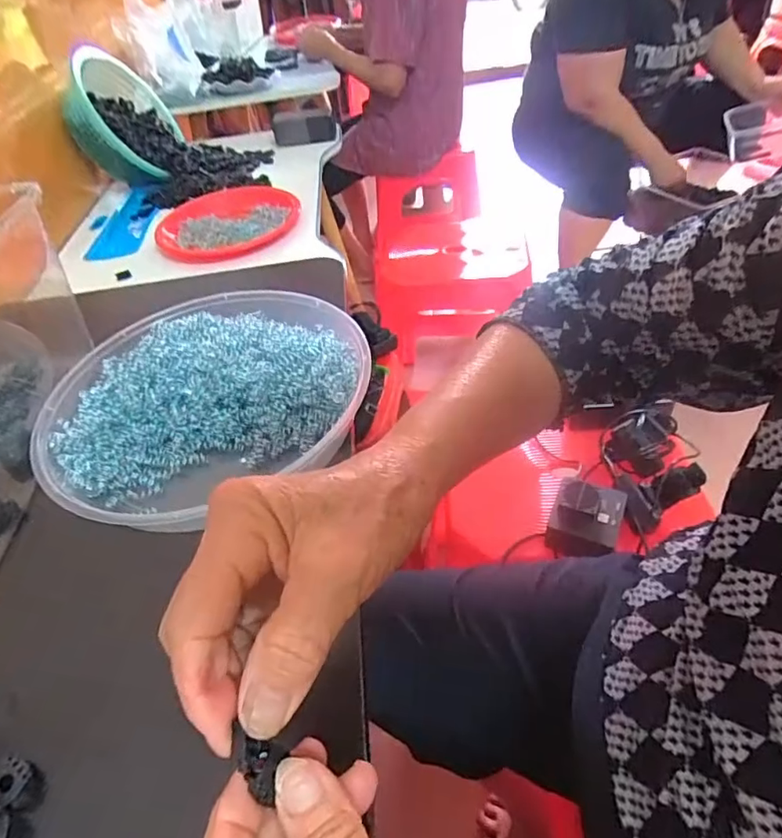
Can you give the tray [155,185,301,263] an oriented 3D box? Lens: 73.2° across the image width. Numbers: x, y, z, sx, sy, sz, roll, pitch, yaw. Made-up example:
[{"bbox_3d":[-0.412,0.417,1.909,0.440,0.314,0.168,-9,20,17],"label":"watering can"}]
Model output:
[{"bbox_3d":[-0.264,-0.328,0.872,0.226,0.031,0.214,-4,47,4],"label":"tray"}]

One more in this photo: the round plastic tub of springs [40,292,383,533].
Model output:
[{"bbox_3d":[-0.141,-0.025,0.396,0.232,0.046,0.201,-37,53,-25],"label":"round plastic tub of springs"}]

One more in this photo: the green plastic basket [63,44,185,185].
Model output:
[{"bbox_3d":[-0.540,-0.579,1.040,0.107,0.221,0.283,-29,63,23],"label":"green plastic basket"}]

